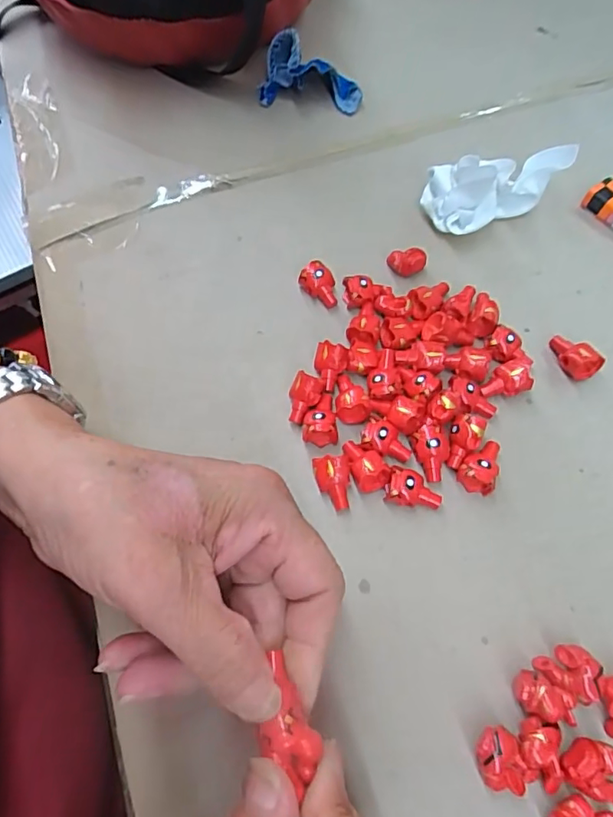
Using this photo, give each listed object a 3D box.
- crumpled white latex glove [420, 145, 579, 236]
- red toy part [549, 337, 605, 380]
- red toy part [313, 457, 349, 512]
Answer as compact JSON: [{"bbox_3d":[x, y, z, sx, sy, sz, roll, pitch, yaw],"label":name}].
[{"bbox_3d":[0.108,-0.134,0.306,0.081,0.042,0.039,-31,66,-11],"label":"crumpled white latex glove"},{"bbox_3d":[0.136,-0.027,0.271,0.014,0.017,0.025,-30,66,-11],"label":"red toy part"},{"bbox_3d":[0.012,0.034,0.244,0.016,0.015,0.021,-4,64,1],"label":"red toy part"}]

